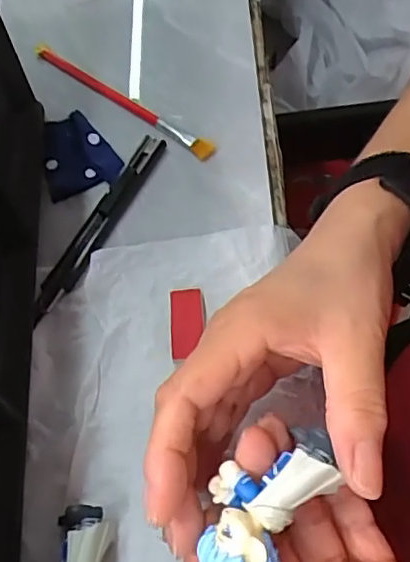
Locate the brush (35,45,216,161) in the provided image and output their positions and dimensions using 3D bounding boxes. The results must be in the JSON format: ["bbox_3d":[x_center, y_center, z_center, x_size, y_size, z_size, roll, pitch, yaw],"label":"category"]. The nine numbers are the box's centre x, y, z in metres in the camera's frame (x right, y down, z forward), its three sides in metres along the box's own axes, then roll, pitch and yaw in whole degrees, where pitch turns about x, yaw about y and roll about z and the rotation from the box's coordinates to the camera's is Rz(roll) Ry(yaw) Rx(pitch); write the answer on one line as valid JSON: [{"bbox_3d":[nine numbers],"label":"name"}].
[{"bbox_3d":[-0.057,-0.122,0.398,0.155,0.008,0.010,34,68,21],"label":"brush"}]

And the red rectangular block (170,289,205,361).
[{"bbox_3d":[-0.009,0.022,0.314,0.018,0.004,0.040,-5,60,1],"label":"red rectangular block"}]

